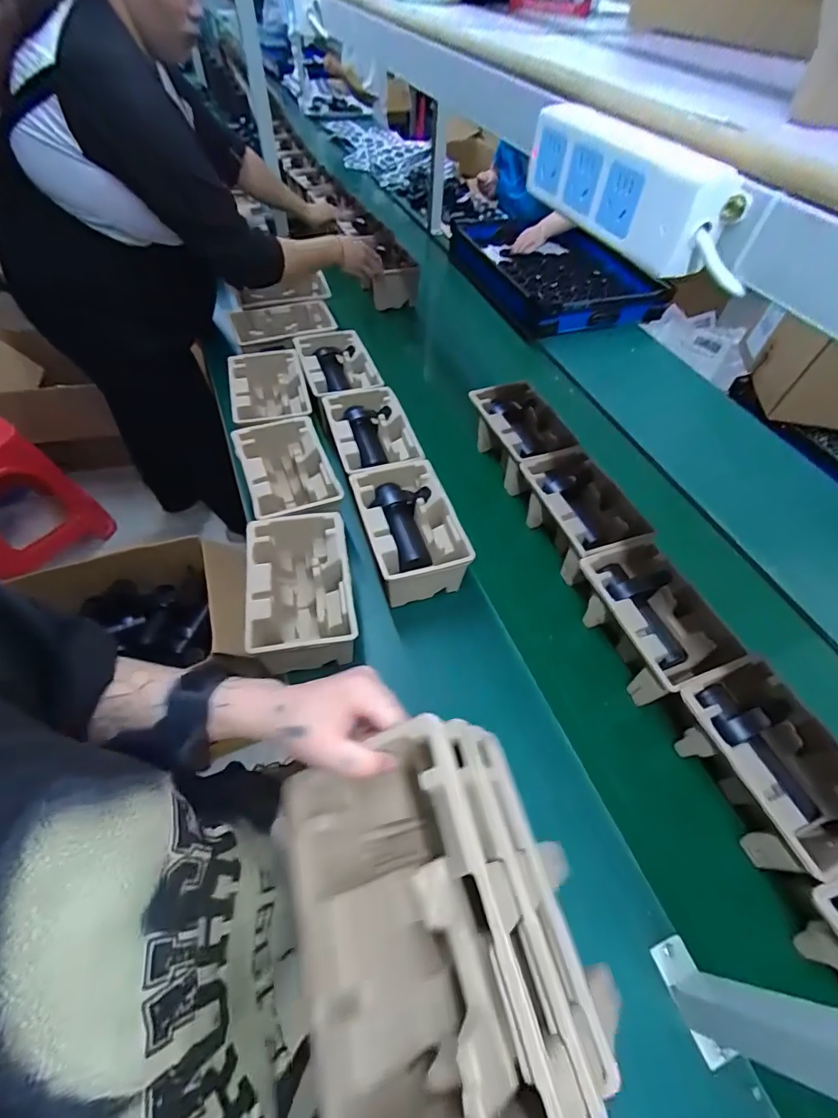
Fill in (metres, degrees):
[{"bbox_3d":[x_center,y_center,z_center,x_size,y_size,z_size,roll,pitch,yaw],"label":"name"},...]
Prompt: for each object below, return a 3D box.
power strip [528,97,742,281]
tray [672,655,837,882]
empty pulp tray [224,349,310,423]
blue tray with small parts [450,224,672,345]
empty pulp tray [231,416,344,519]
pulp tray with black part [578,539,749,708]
[{"bbox_3d":[0.126,-0.246,0.300,0.024,0.055,0.159,-22,58,-17],"label":"power strip"},{"bbox_3d":[0.442,0.256,0.584,0.149,0.102,0.228,-17,56,-14],"label":"tray"},{"bbox_3d":[-0.304,-0.321,0.943,0.146,0.097,0.231,-13,55,-11],"label":"empty pulp tray"},{"bbox_3d":[0.405,-0.943,1.439,0.476,0.083,0.685,-12,55,-11],"label":"blue tray with small parts"},{"bbox_3d":[-0.232,-0.134,0.819,0.151,0.105,0.224,-19,57,-15],"label":"empty pulp tray"},{"bbox_3d":[0.347,0.094,0.698,0.134,0.095,0.219,-17,56,-14],"label":"pulp tray with black part"}]

